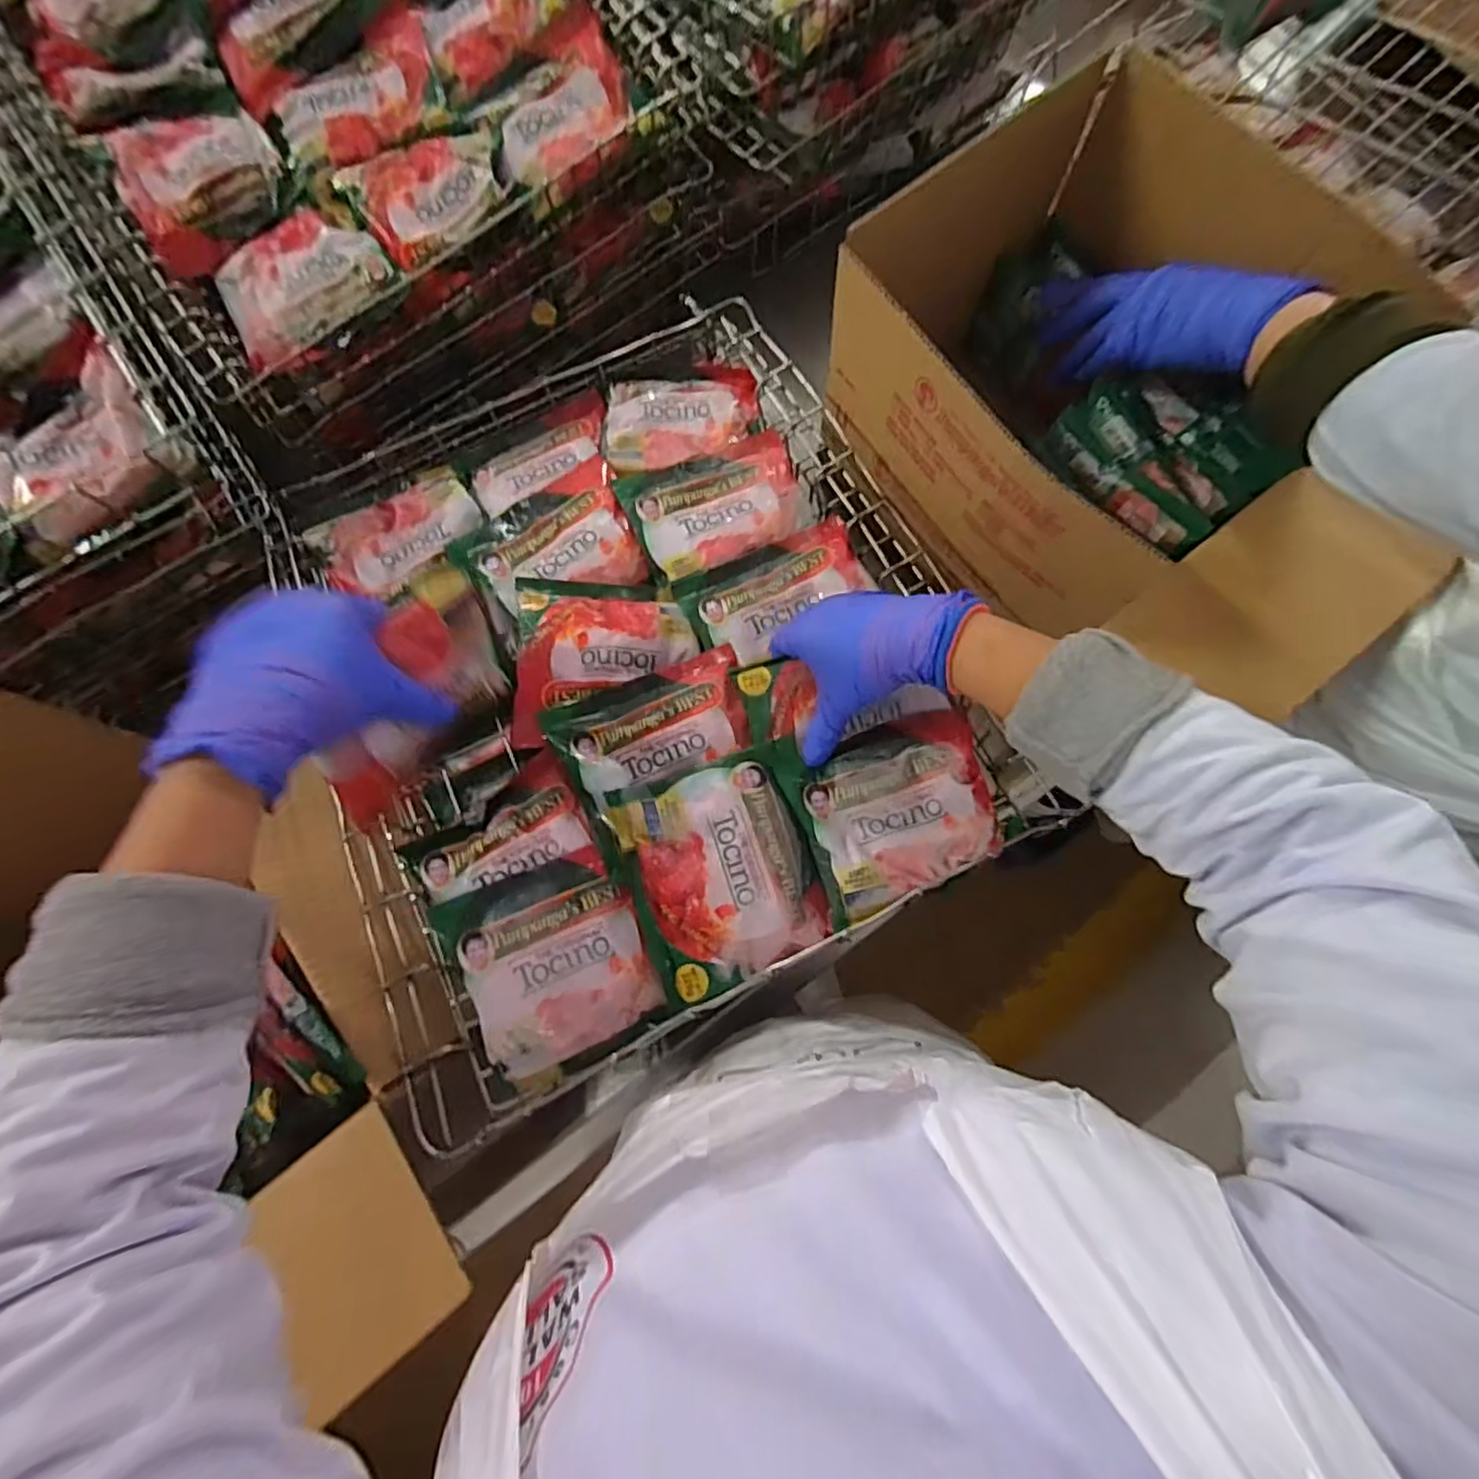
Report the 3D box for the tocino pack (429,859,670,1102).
[{"bbox_3d":[-0.121,0.147,0.435,0.118,0.021,0.129,-22,76,-5],"label":"tocino pack"}]

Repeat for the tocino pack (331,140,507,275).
[{"bbox_3d":[-0.249,-0.442,0.542,0.114,0.024,0.091,-31,77,-7],"label":"tocino pack"}]

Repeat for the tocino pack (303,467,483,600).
[{"bbox_3d":[-0.281,-0.172,0.560,0.128,0.017,0.090,-37,78,-8],"label":"tocino pack"}]

